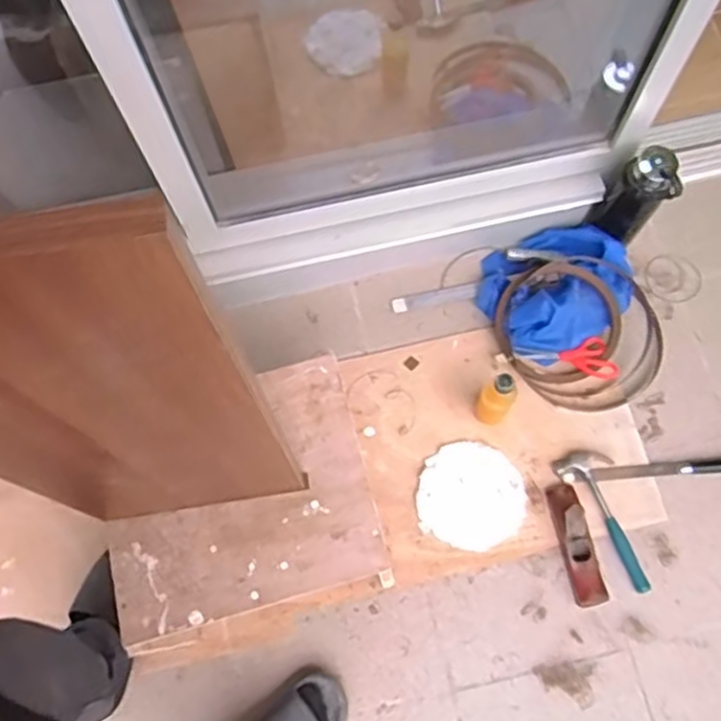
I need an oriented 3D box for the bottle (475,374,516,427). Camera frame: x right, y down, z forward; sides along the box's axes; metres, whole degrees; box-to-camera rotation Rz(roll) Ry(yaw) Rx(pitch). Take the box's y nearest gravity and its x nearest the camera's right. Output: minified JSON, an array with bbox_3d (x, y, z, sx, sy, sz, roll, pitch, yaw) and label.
[{"bbox_3d":[0.227,0.070,1.208,0.058,0.184,0.052,24,74,9],"label":"bottle"}]

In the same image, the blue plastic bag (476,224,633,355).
[{"bbox_3d":[0.363,-0.133,1.335,0.274,0.070,0.234,-16,73,-3],"label":"blue plastic bag"}]

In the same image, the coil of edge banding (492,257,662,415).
[{"bbox_3d":[0.407,-0.058,1.315,0.277,0.063,0.300,-40,76,-10],"label":"coil of edge banding"}]

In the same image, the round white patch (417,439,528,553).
[{"bbox_3d":[0.191,0.238,1.258,0.184,0.007,0.182,0,73,1],"label":"round white patch"}]

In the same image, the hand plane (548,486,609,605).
[{"bbox_3d":[0.368,0.310,1.222,0.053,0.042,0.204,-11,73,-2],"label":"hand plane"}]

